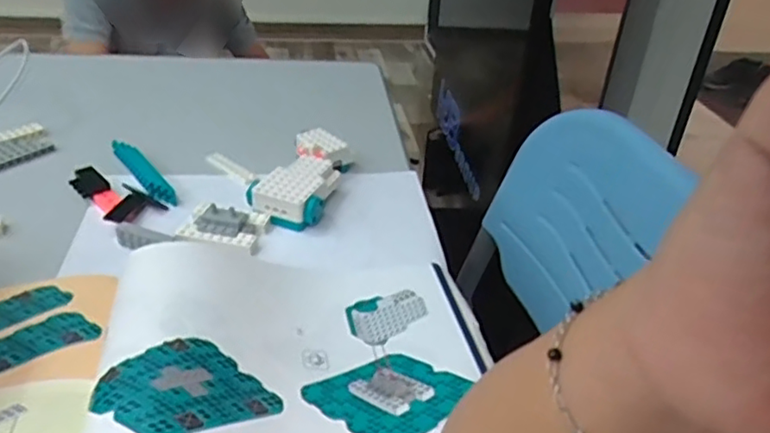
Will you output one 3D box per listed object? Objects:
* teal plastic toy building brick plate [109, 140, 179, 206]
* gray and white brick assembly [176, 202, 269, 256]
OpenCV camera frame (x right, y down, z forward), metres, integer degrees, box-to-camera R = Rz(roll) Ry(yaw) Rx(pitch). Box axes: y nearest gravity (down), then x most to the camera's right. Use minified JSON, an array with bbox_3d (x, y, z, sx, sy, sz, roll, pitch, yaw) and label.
[{"bbox_3d":[-0.222,-0.042,0.579,0.017,0.015,0.114,-19,39,-36],"label":"teal plastic toy building brick plate"},{"bbox_3d":[-0.129,0.005,0.510,0.067,0.022,0.049,10,31,6],"label":"gray and white brick assembly"}]

